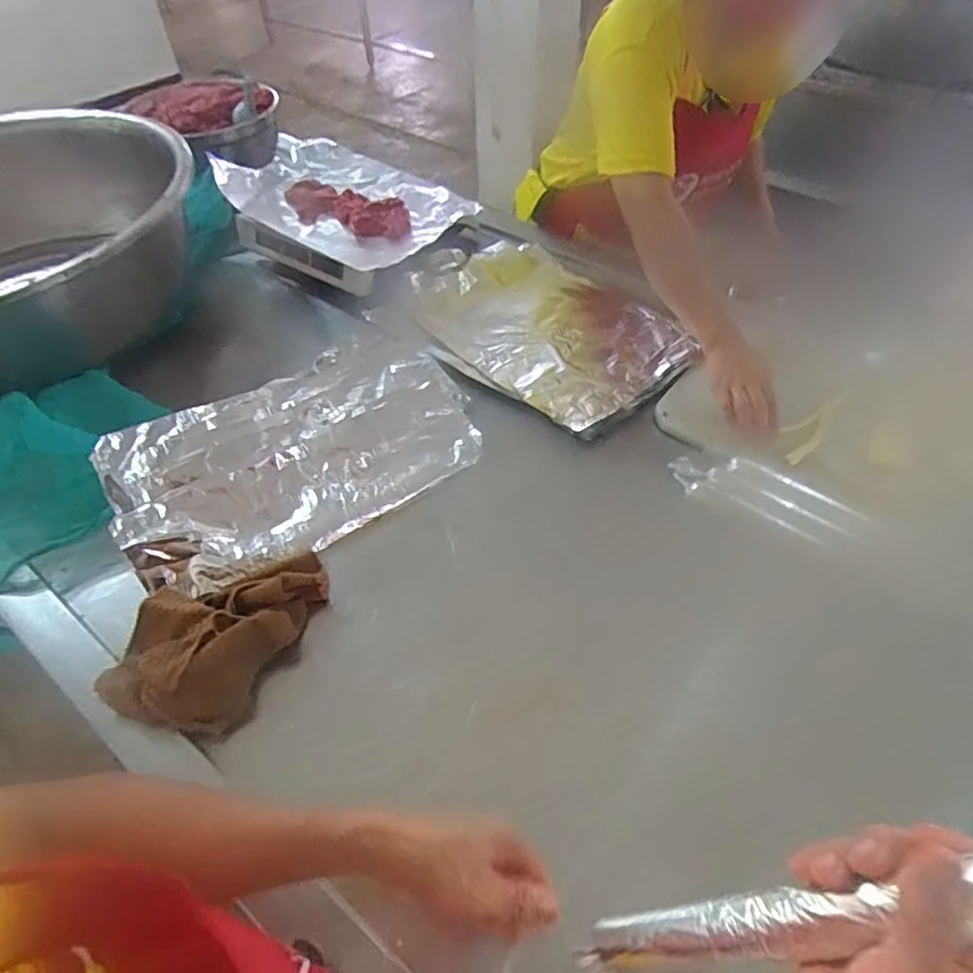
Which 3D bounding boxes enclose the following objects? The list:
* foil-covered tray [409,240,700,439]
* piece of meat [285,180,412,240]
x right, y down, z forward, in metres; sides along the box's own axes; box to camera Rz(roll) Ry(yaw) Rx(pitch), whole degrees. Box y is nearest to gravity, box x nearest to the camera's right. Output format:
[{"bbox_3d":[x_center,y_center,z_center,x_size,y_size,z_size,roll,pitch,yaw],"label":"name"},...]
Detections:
[{"bbox_3d":[0.080,-0.270,1.006,0.344,0.035,0.477,-37,59,-26],"label":"foil-covered tray"},{"bbox_3d":[-0.251,-0.477,1.084,0.241,0.053,0.105,23,54,18],"label":"piece of meat"}]

